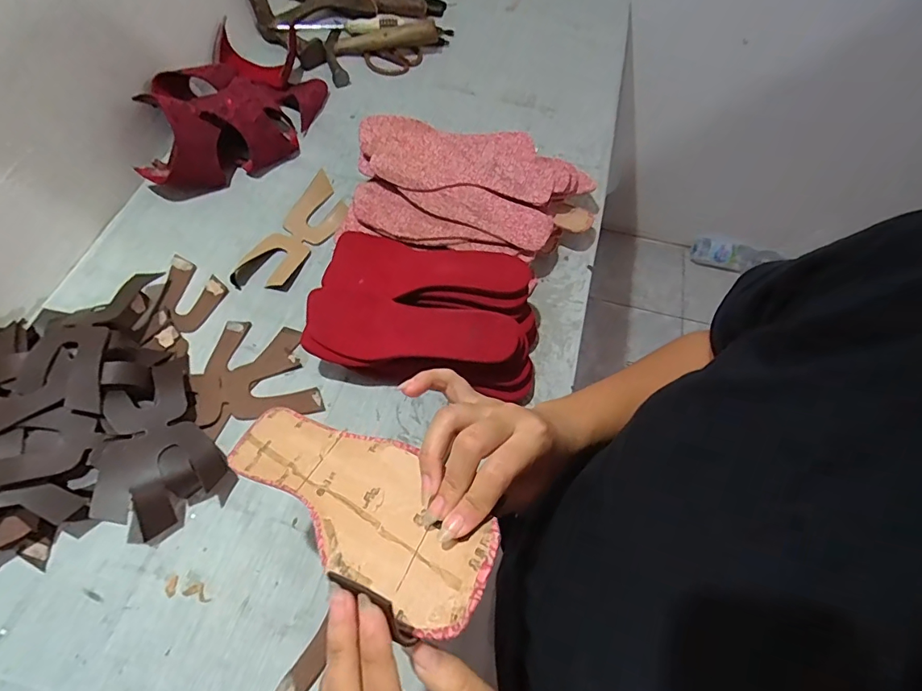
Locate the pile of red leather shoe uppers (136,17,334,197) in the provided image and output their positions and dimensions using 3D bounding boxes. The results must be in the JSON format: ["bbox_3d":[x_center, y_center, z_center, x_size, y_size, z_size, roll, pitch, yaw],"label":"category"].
[{"bbox_3d":[-0.345,-0.376,0.748,0.187,0.104,0.337,14,62,6],"label":"pile of red leather shoe uppers"}]

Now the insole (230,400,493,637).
[{"bbox_3d":[-0.074,0.086,0.298,0.233,0.006,0.074,17,57,42],"label":"insole"}]

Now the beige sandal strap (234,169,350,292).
[{"bbox_3d":[-0.228,-0.156,0.670,0.084,0.015,0.211,25,63,13],"label":"beige sandal strap"}]

